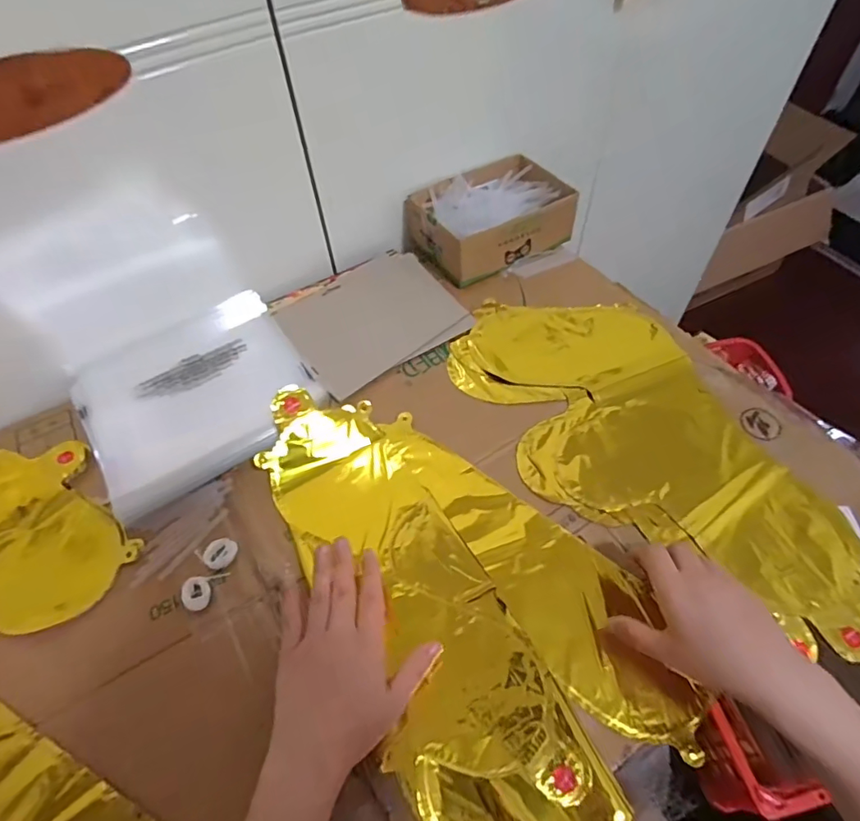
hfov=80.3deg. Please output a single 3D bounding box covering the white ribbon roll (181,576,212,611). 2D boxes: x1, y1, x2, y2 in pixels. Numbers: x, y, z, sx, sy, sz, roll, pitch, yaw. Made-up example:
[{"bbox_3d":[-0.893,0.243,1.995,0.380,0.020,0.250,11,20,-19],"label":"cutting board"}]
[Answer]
[{"bbox_3d":[-0.197,0.153,0.428,0.022,0.007,0.028,-22,57,-13],"label":"white ribbon roll"}]

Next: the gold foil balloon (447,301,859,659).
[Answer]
[{"bbox_3d":[0.219,0.025,0.511,0.241,0.017,0.451,-33,60,-19],"label":"gold foil balloon"}]

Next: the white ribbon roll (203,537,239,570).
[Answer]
[{"bbox_3d":[-0.183,0.124,0.445,0.025,0.006,0.025,-1,54,2],"label":"white ribbon roll"}]

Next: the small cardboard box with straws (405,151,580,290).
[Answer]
[{"bbox_3d":[0.083,-0.257,0.679,0.189,0.067,0.143,-28,58,-16],"label":"small cardboard box with straws"}]

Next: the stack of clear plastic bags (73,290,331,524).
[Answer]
[{"bbox_3d":[-0.248,-0.025,0.541,0.218,0.030,0.204,-31,59,-18],"label":"stack of clear plastic bags"}]

